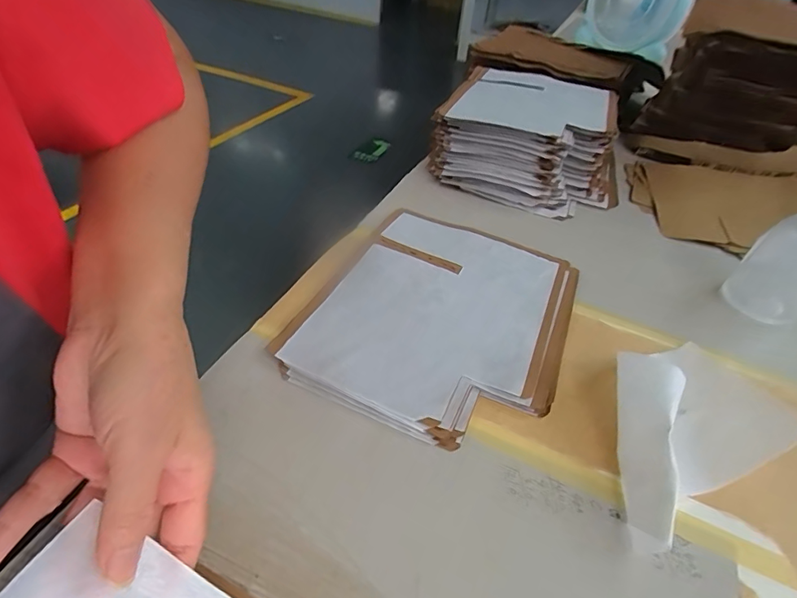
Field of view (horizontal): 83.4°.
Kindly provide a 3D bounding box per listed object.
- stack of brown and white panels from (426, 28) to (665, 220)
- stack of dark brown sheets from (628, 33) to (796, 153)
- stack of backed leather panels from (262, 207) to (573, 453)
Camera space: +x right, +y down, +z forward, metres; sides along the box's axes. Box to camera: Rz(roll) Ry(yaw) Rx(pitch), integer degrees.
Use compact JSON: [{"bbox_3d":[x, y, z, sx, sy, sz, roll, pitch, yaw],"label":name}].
[{"bbox_3d":[0.199,-0.259,0.647,0.243,0.080,0.350,16,45,8],"label":"stack of brown and white panels"},{"bbox_3d":[0.484,-0.284,0.607,0.248,0.156,0.066,12,60,17],"label":"stack of dark brown sheets"},{"bbox_3d":[0.041,0.010,0.396,0.204,0.012,0.246,21,46,14],"label":"stack of backed leather panels"}]

